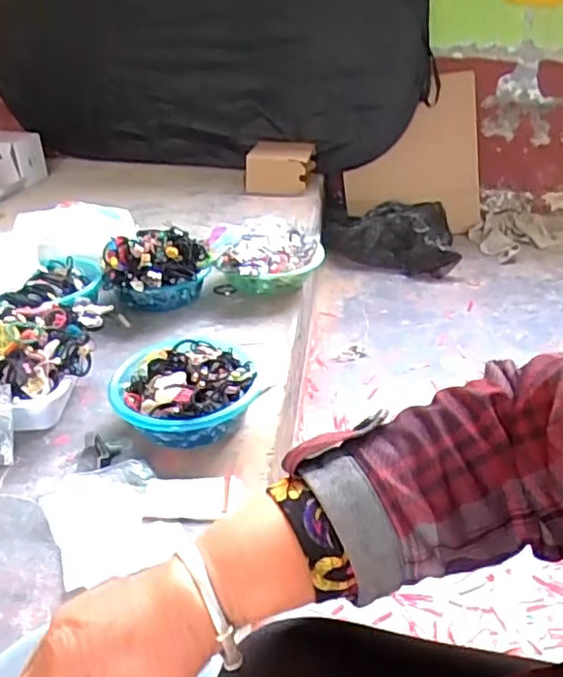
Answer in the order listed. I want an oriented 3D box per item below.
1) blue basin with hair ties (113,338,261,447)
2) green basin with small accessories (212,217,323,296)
[{"bbox_3d":[-0.141,0.088,0.955,0.207,0.086,0.203,-1,31,1],"label":"blue basin with hair ties"},{"bbox_3d":[-0.044,-0.164,1.352,0.231,0.129,0.210,-1,31,1],"label":"green basin with small accessories"}]

